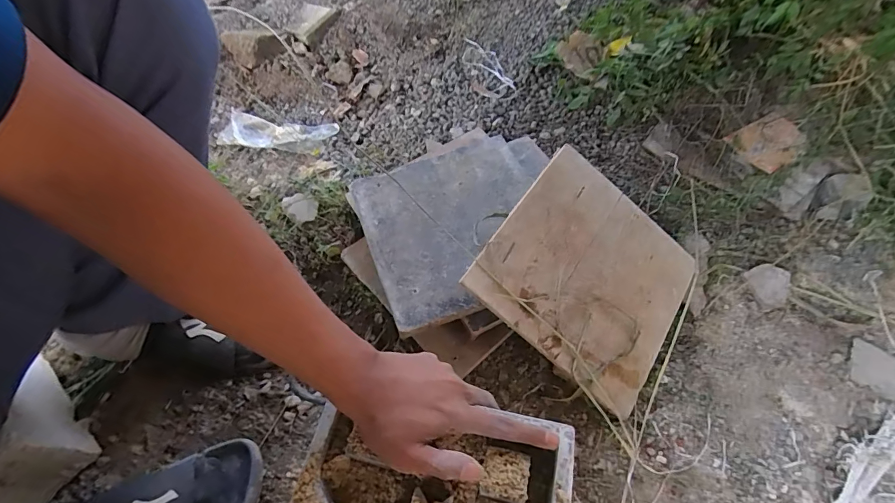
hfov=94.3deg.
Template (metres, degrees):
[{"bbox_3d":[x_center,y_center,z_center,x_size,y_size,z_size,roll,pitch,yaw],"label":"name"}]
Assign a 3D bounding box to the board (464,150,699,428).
[{"bbox_3d":[0.180,0.029,0.514,0.247,0.013,0.239,41,71,-5],"label":"board"}]

